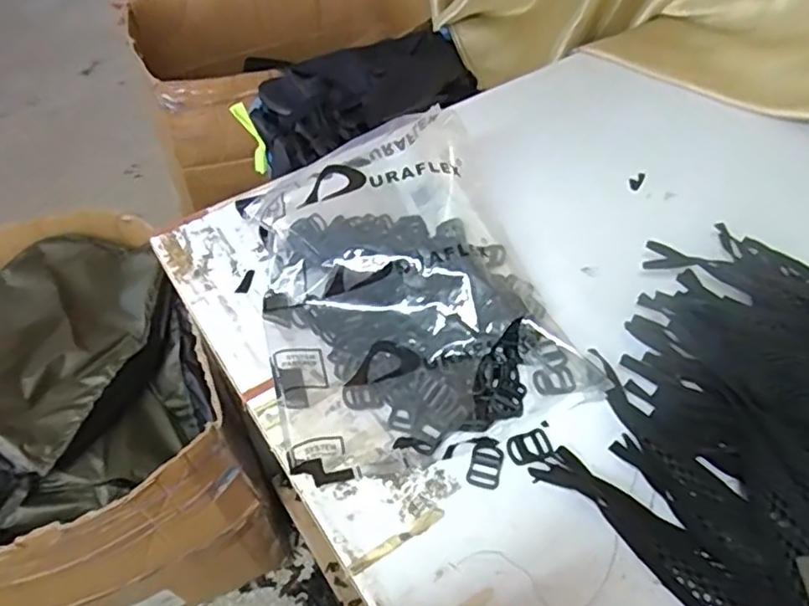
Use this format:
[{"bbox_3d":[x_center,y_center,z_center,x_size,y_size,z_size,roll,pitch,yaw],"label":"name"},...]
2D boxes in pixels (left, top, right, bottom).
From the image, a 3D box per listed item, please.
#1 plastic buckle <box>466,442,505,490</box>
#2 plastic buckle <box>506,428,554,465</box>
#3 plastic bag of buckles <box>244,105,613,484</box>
[{"bbox_3d":[0.070,0.136,0.526,0.026,0.004,0.039,14,53,14],"label":"plastic buckle"},{"bbox_3d":[0.107,0.123,0.535,0.038,0.004,0.026,-18,52,-11],"label":"plastic buckle"},{"bbox_3d":[-0.004,-0.031,0.600,0.263,0.109,0.335,-16,52,-10],"label":"plastic bag of buckles"}]

